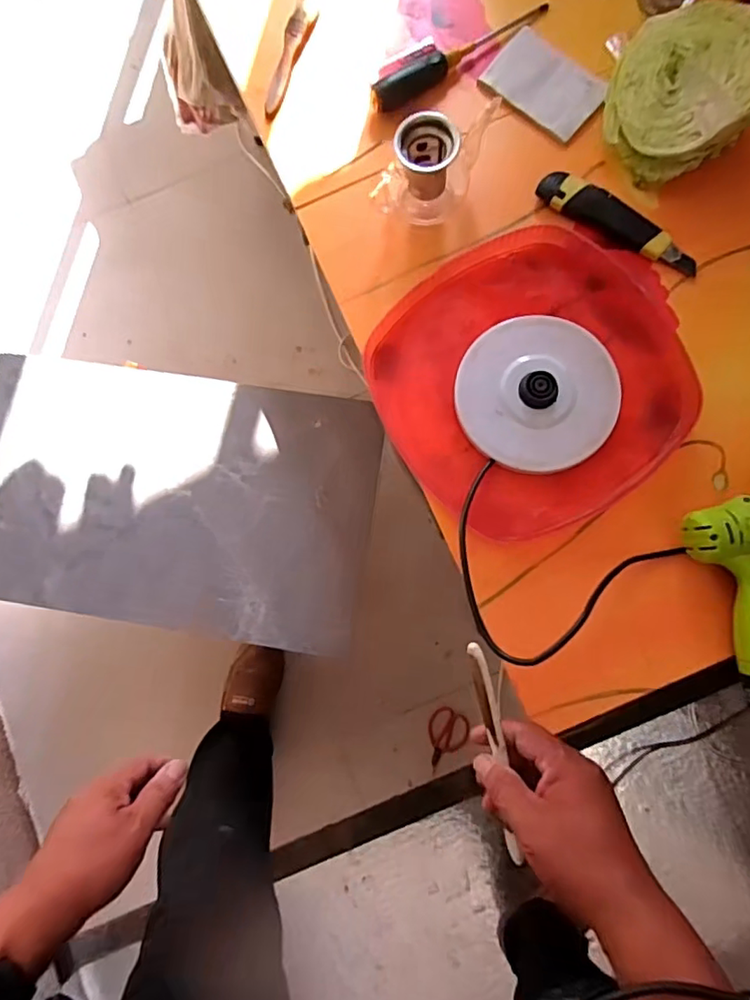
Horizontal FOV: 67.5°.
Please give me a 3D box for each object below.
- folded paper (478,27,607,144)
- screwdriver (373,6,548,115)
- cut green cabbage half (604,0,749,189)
[{"bbox_3d":[0.181,-0.447,0.603,0.122,0.009,0.077,42,88,7],"label":"folded paper"},{"bbox_3d":[0.091,-0.489,0.606,0.218,0.027,0.029,-34,82,0],"label":"screwdriver"},{"bbox_3d":[0.306,-0.406,0.555,0.145,0.055,0.145,4,100,27],"label":"cut green cabbage half"}]

